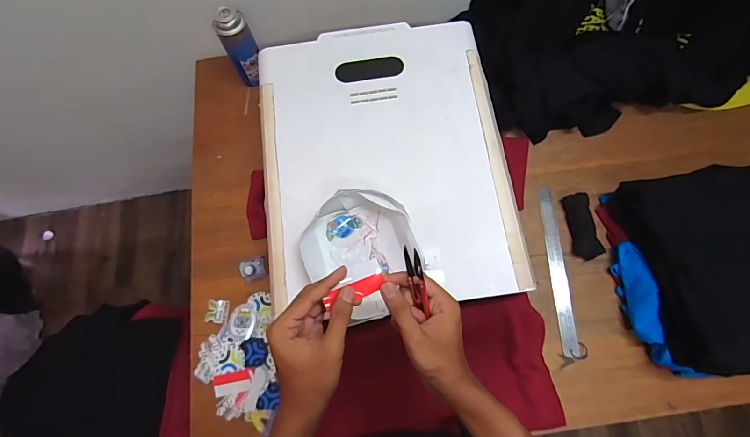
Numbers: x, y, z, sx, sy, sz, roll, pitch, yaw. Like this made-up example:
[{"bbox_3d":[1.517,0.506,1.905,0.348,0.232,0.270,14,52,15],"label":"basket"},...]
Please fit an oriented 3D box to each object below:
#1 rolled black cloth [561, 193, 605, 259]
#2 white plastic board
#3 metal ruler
[{"bbox_3d":[0.402,0.013,0.727,0.046,0.026,0.128,-4,73,0],"label":"rolled black cloth"},{"bbox_3d":[0.010,-0.111,0.627,0.394,0.023,0.493,-7,73,-1],"label":"white plastic board"},{"bbox_3d":[0.351,0.095,0.720,0.031,0.007,0.318,-4,73,7],"label":"metal ruler"}]

